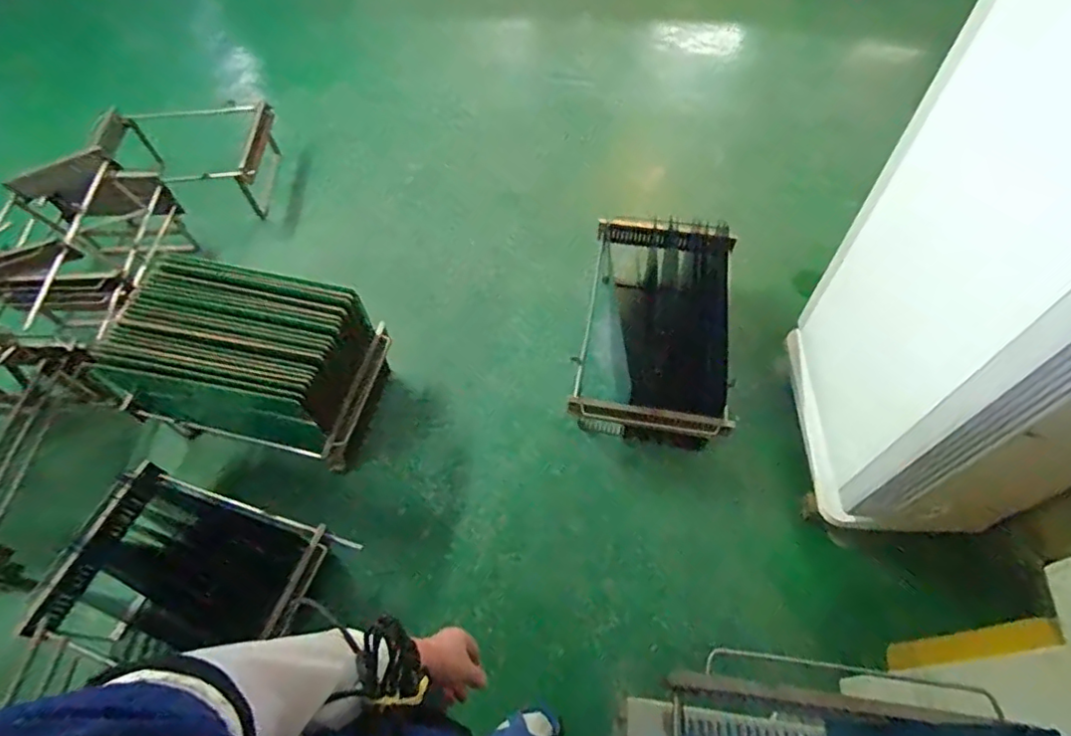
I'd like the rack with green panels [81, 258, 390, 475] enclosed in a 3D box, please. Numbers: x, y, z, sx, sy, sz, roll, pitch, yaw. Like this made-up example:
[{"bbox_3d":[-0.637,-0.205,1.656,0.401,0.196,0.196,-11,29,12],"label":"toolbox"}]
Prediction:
[{"bbox_3d":[-0.789,-0.004,1.641,0.675,0.435,0.394,13,61,11],"label":"rack with green panels"}]

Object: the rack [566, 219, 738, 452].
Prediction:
[{"bbox_3d":[0.349,-0.097,1.711,0.424,0.211,0.699,10,60,9],"label":"rack"}]

